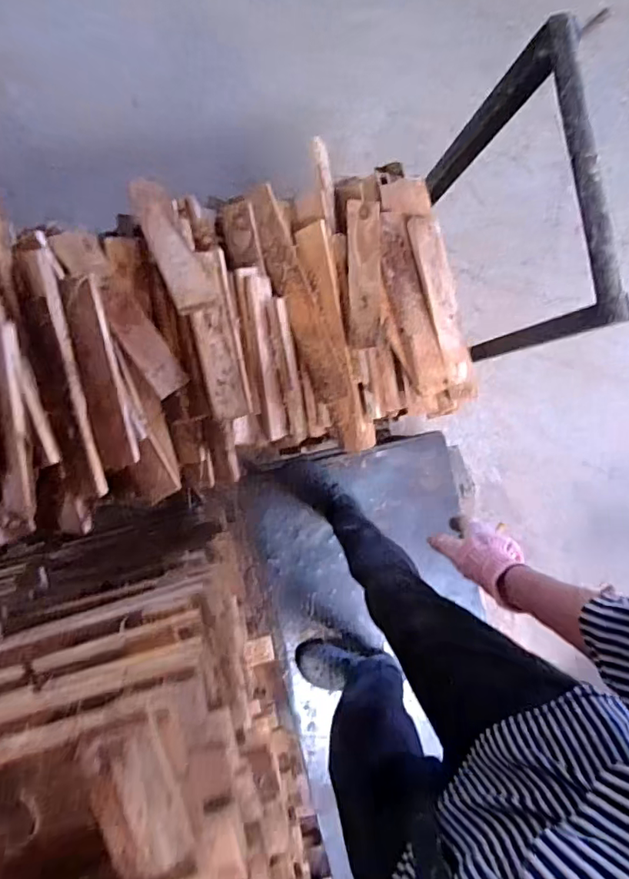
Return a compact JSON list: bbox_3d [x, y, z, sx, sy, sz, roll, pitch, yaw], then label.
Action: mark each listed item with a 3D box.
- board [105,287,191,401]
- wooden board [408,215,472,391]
[{"bbox_3d":[-0.304,-0.172,0.904,0.066,0.021,0.199,-38,105,-19],"label":"board"},{"bbox_3d":[0.270,-0.291,1.056,0.071,0.025,0.351,-14,92,-9],"label":"wooden board"}]

